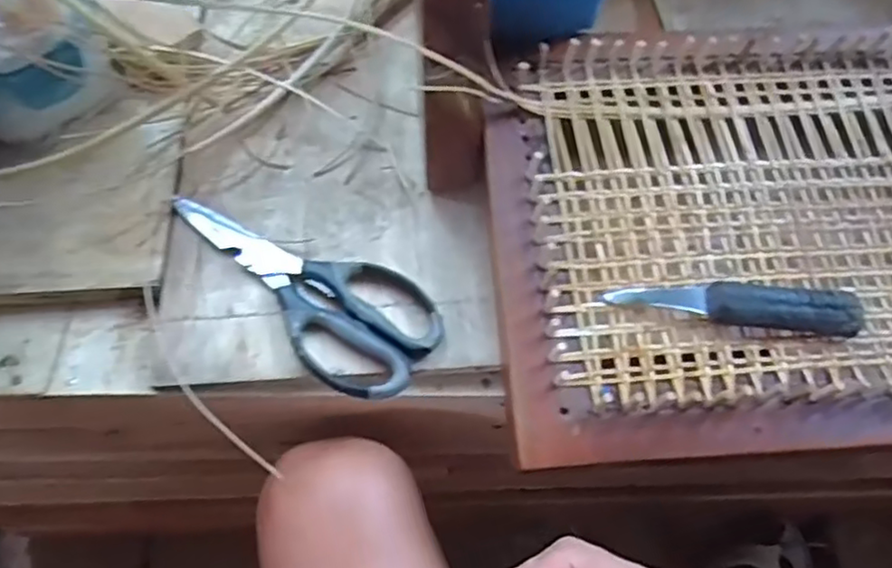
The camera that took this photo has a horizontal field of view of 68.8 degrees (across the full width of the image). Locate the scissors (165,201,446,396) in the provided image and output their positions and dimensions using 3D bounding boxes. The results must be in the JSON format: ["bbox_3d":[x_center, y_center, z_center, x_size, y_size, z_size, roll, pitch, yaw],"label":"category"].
[{"bbox_3d":[-0.099,-0.002,0.419,0.202,0.016,0.080,31,65,14],"label":"scissors"}]

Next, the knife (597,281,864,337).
[{"bbox_3d":[0.166,0.010,0.377,0.141,0.016,0.031,4,62,0],"label":"knife"}]

